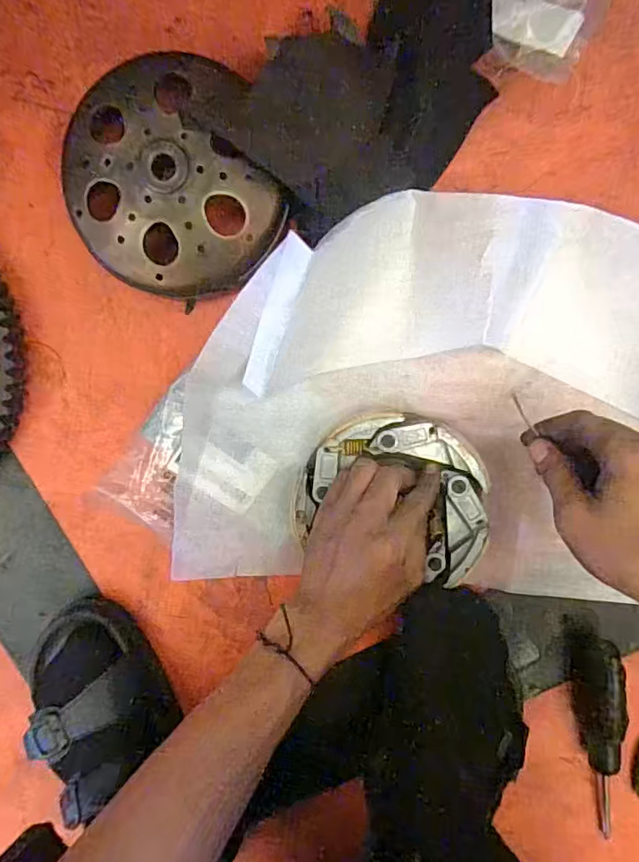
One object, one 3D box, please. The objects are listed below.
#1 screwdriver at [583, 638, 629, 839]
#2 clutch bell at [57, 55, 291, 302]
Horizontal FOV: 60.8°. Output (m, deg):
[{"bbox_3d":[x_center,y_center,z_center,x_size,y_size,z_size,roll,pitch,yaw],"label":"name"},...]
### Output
[{"bbox_3d":[0.225,0.244,0.431,0.024,0.024,0.170,-5,98,5],"label":"screwdriver"},{"bbox_3d":[-0.101,-0.169,0.380,0.136,0.051,0.148,1,98,4],"label":"clutch bell"}]

